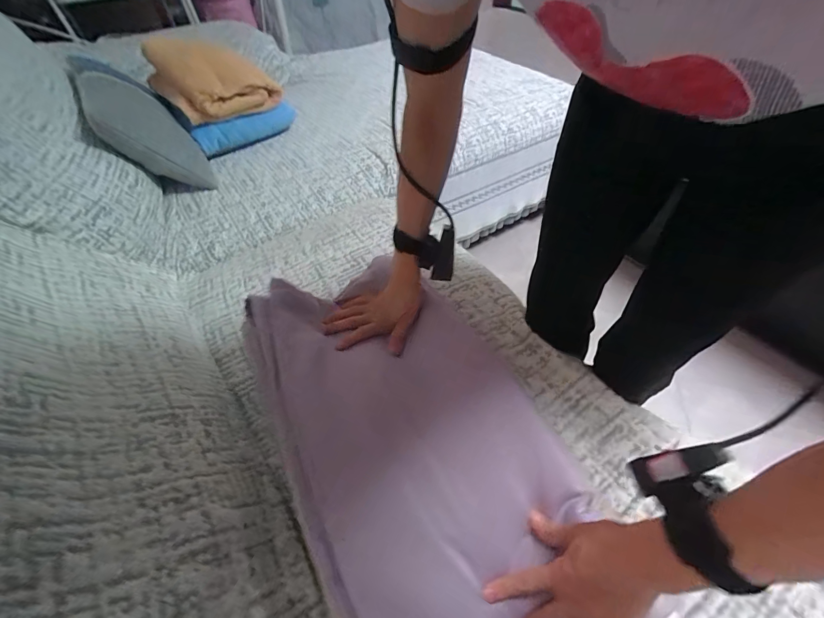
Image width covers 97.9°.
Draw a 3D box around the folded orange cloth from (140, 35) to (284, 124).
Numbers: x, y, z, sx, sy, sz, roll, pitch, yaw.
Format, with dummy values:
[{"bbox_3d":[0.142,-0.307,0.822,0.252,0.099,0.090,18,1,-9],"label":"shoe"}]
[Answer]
[{"bbox_3d":[-0.553,-0.643,0.989,0.280,0.124,0.350,-32,55,-20],"label":"folded orange cloth"}]

